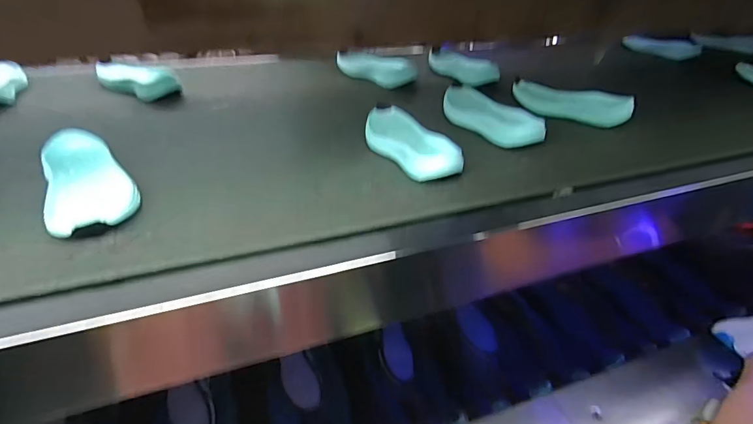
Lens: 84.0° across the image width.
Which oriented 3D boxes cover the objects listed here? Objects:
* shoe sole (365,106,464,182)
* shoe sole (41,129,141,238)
[{"bbox_3d":[0.042,-0.105,0.593,0.076,0.036,0.190,-18,46,-19],"label":"shoe sole"},{"bbox_3d":[-0.319,-0.032,0.458,0.083,0.045,0.192,-28,50,-27],"label":"shoe sole"}]

